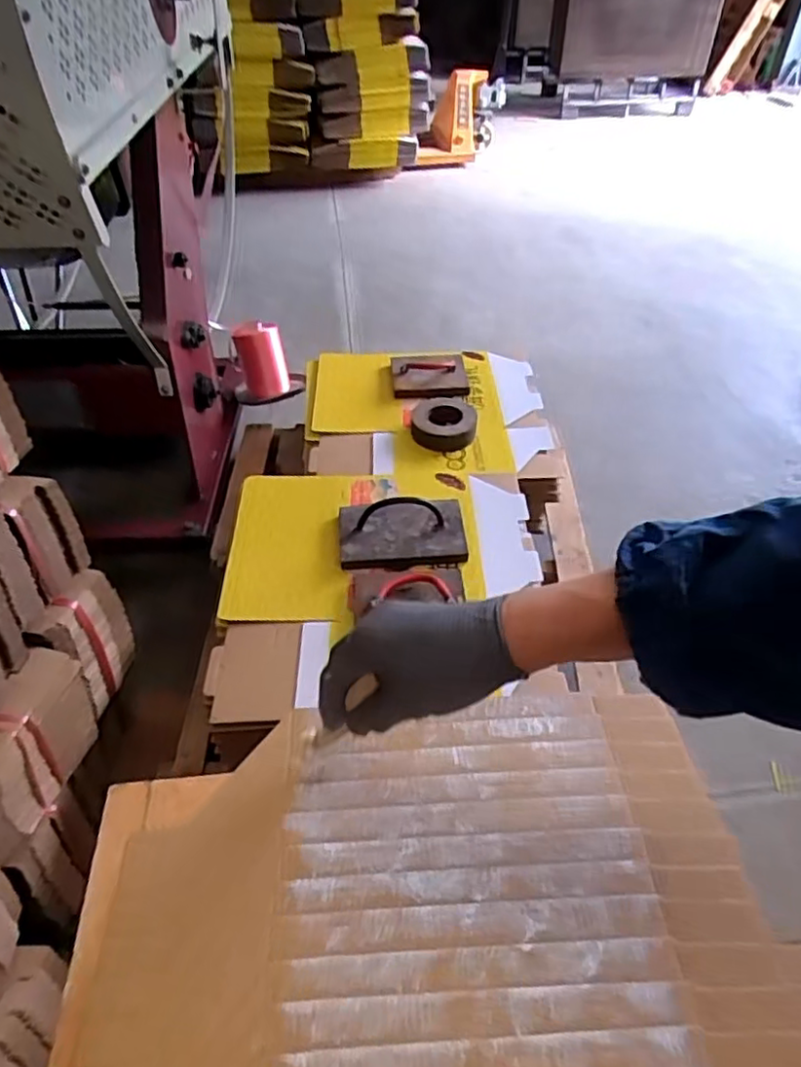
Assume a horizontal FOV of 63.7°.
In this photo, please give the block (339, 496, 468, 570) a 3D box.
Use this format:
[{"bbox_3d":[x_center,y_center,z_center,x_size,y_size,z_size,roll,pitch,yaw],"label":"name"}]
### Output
[{"bbox_3d":[0.003,-0.018,1.227,0.242,0.092,0.165,-5,46,-4],"label":"block"}]

